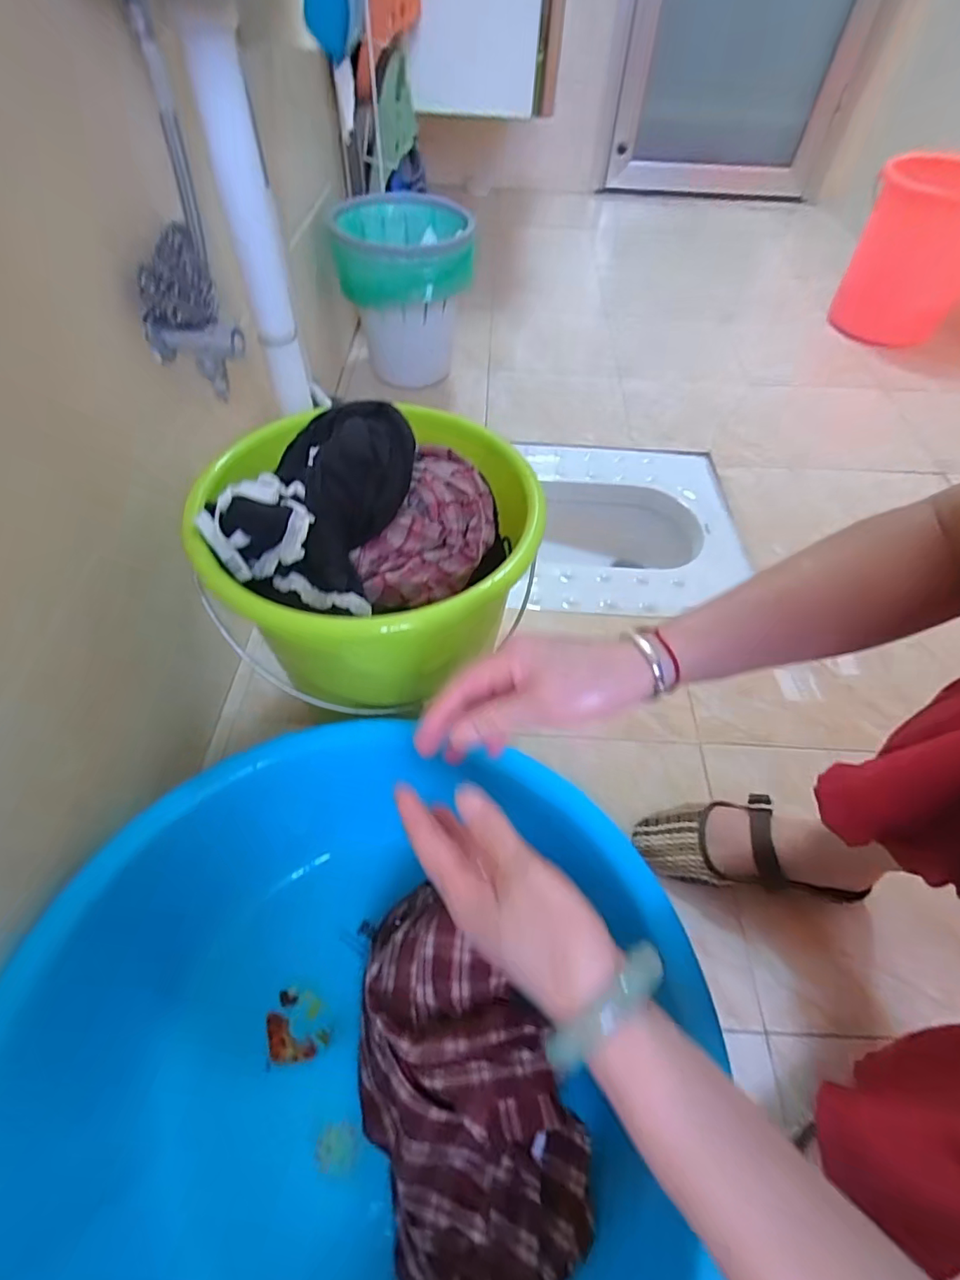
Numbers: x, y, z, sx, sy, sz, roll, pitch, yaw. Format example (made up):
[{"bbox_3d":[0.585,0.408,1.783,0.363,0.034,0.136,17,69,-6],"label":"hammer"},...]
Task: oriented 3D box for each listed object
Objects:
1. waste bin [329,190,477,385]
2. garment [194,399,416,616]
[{"bbox_3d":[-0.139,-0.633,1.024,0.240,0.306,0.252,-8,54,-8],"label":"waste bin"},{"bbox_3d":[-0.145,-0.132,0.483,0.136,0.086,0.195,12,54,7],"label":"garment"}]

